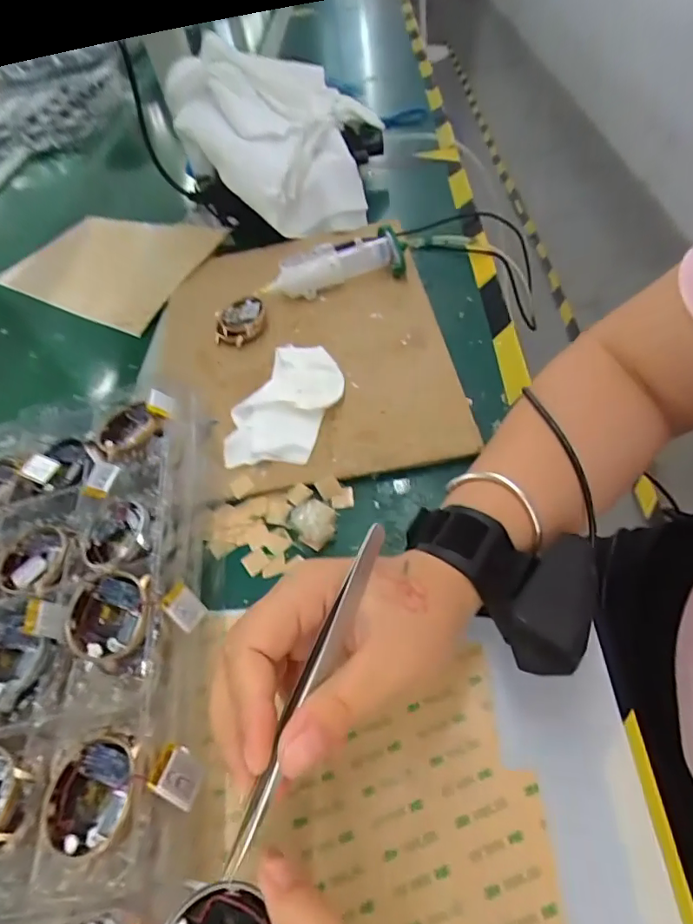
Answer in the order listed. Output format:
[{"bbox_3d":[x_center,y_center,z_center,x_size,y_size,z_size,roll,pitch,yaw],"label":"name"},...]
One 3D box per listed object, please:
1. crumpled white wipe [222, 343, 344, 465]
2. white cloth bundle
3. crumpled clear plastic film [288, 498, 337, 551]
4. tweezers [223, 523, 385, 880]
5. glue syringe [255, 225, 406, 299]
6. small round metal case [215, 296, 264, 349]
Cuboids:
[{"bbox_3d":[-0.045,-0.046,0.387,0.072,0.013,0.119,16,57,22],"label":"crumpled white wipe"},{"bbox_3d":[-0.079,-0.362,0.555,0.222,0.125,0.208,-5,54,7],"label":"white cloth bundle"},{"bbox_3d":[-0.023,0.040,0.331,0.031,0.015,0.028,24,60,26],"label":"crumpled clear plastic film"},{"bbox_3d":[-0.012,0.079,0.186,0.008,0.011,0.125,18,59,18],"label":"tweezers"},{"bbox_3d":[-0.012,-0.185,0.474,0.136,0.030,0.045,-23,52,-7],"label":"glue syringe"},{"bbox_3d":[-0.098,-0.129,0.455,0.047,0.015,0.053,-9,52,4],"label":"small round metal case"}]

